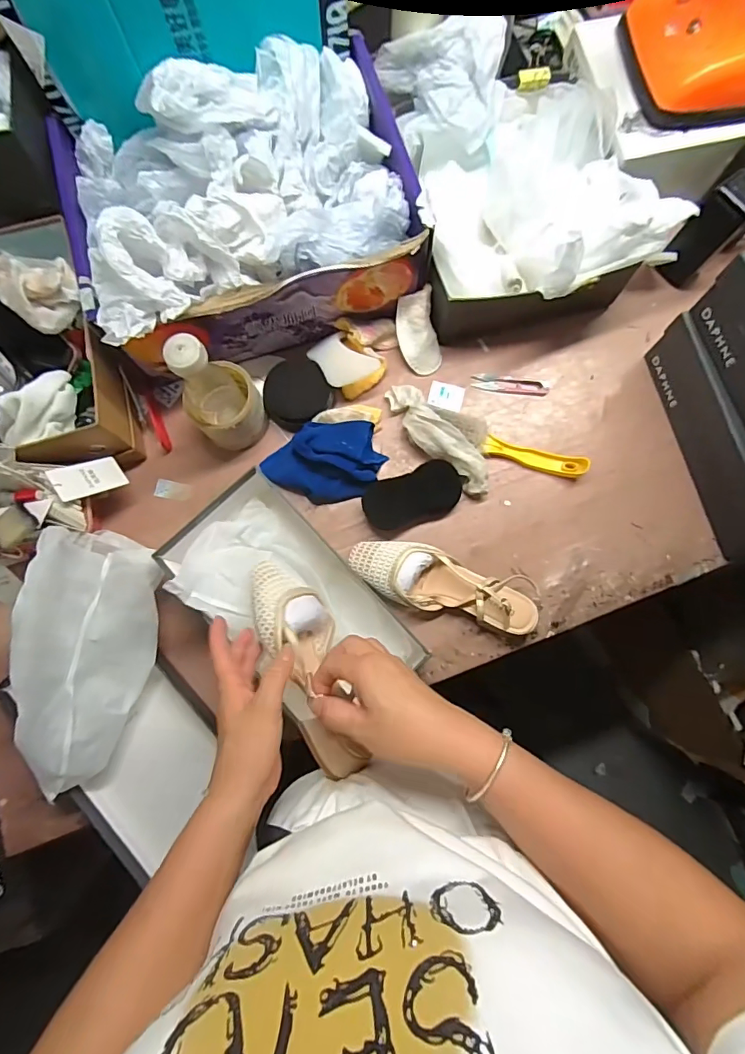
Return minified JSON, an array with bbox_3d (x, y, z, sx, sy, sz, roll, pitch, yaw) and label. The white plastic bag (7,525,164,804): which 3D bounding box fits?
[{"bbox_3d":[-0.322,0.142,0.527,0.120,0.089,0.278,9,80,3],"label":"white plastic bag"}]

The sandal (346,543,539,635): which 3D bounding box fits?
[{"bbox_3d":[0.086,0.069,0.588,0.227,0.050,0.072,15,80,4],"label":"sandal"}]

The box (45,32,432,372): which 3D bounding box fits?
[{"bbox_3d":[-0.154,-0.385,0.582,0.389,0.178,0.305,-16,79,-2],"label":"box"}]

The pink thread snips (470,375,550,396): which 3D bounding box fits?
[{"bbox_3d":[0.189,-0.195,0.661,0.102,0.005,0.024,7,80,3],"label":"pink thread snips"}]

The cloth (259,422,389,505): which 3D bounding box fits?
[{"bbox_3d":[-0.065,-0.083,0.623,0.151,0.045,0.095,-4,79,1],"label":"cloth"}]

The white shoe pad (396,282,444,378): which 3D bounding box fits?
[{"bbox_3d":[0.062,-0.259,0.647,0.052,0.016,0.104,-14,111,-1],"label":"white shoe pad"}]

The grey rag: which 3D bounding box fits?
[{"bbox_3d":[0.086,-0.118,0.626,0.058,0.042,0.187,-39,81,-6],"label":"grey rag"}]

